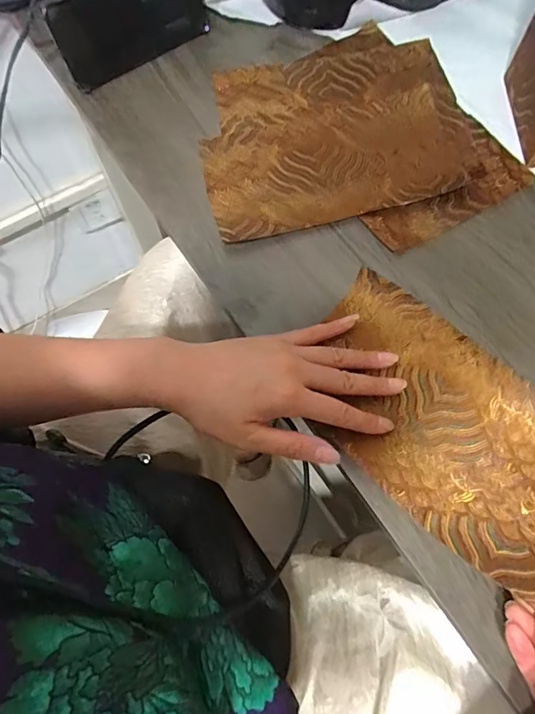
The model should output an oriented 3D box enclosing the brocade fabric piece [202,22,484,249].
[{"bbox_3d":[0.062,-0.227,0.456,0.257,0.007,0.213,-14,69,-3],"label":"brocade fabric piece"}]

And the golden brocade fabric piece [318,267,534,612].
[{"bbox_3d":[0.129,0.048,0.347,0.233,0.026,0.129,41,76,16],"label":"golden brocade fabric piece"}]

